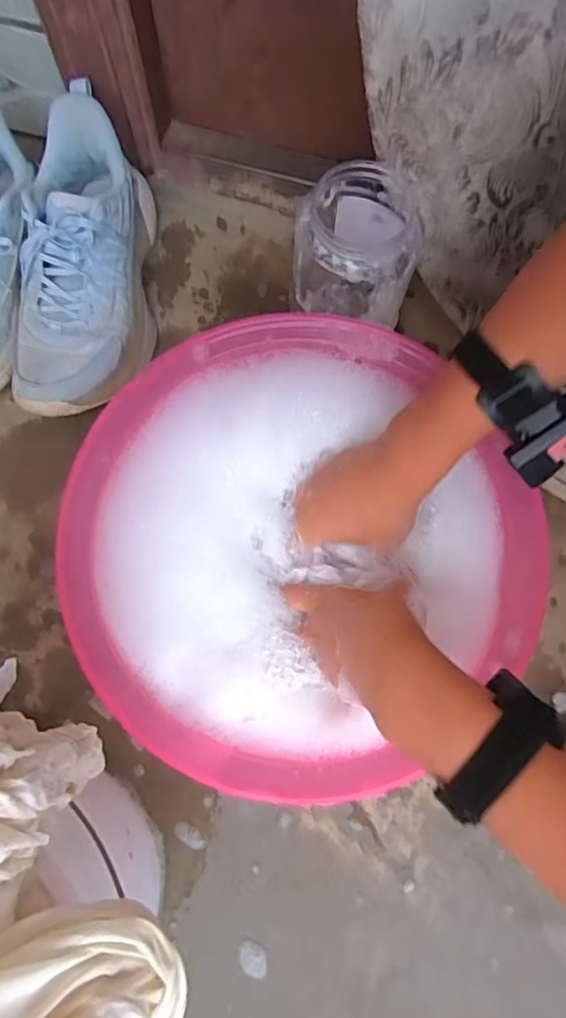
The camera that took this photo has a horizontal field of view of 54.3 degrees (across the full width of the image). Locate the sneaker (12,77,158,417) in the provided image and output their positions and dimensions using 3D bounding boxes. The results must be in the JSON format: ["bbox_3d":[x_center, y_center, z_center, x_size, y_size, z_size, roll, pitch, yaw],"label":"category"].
[{"bbox_3d":[-0.183,-0.213,0.505,0.105,0.120,0.252,-1,75,-2],"label":"sneaker"}]

